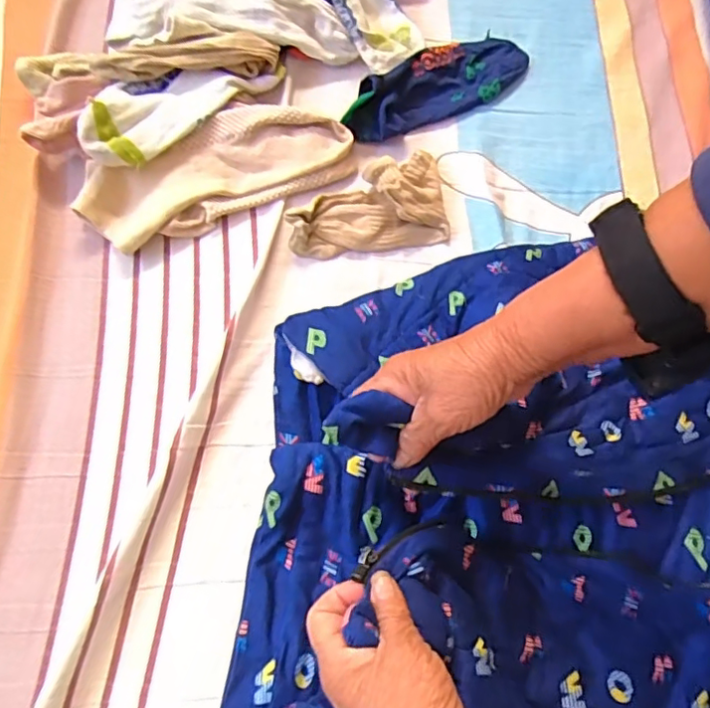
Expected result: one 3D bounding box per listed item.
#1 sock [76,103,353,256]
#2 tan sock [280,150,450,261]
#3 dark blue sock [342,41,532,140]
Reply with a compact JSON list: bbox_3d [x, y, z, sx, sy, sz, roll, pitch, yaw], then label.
[{"bbox_3d":[-0.113,-0.152,0.467,0.216,0.020,0.082,-22,89,-7],"label":"sock"},{"bbox_3d":[0.009,-0.124,0.468,0.129,0.029,0.074,-10,73,-5],"label":"tan sock"},{"bbox_3d":[0.072,-0.242,0.505,0.180,0.033,0.061,-26,75,-9],"label":"dark blue sock"}]

